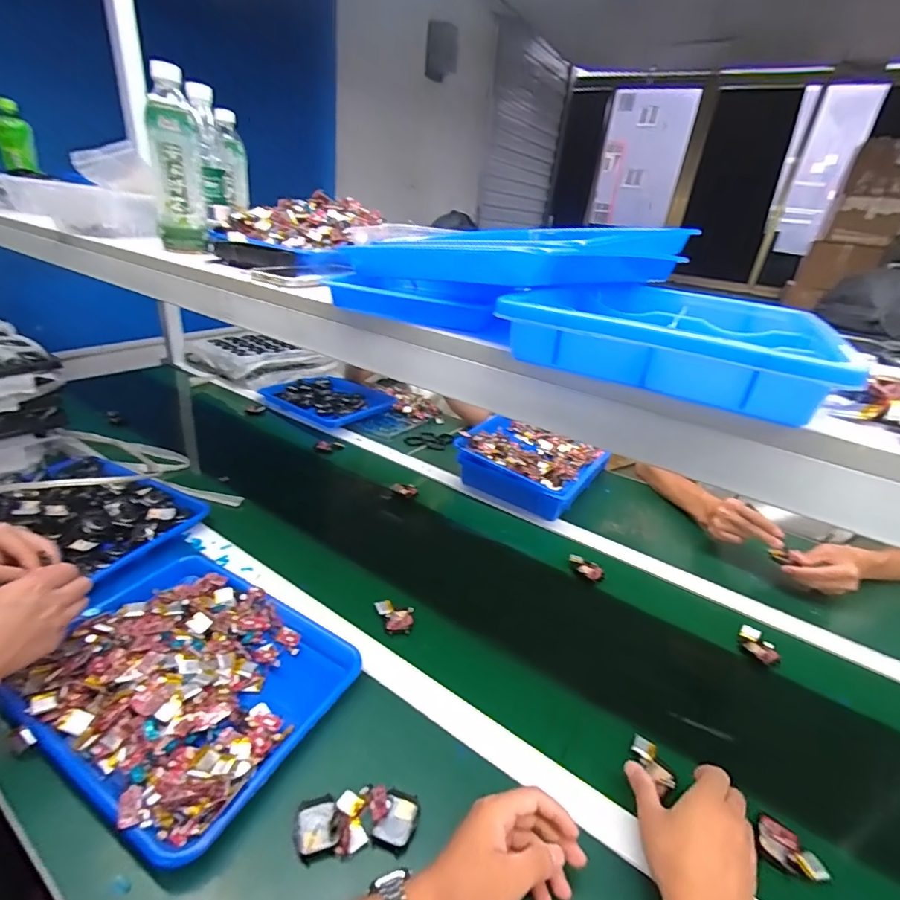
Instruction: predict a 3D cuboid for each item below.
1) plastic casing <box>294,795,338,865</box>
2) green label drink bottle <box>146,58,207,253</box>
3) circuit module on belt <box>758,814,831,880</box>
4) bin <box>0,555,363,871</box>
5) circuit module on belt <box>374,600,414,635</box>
[{"bbox_3d":[-0.123,0.347,0.432,0.036,0.017,0.047,-1,28,-15],"label":"plastic casing"},{"bbox_3d":[-0.373,-0.388,0.643,0.063,0.206,0.063,-8,30,-26],"label":"green label drink bottle"},{"bbox_3d":[0.326,0.383,0.450,0.034,0.017,0.056,-14,33,-35],"label":"circuit module on belt"},{"bbox_3d":[-0.312,0.246,0.545,0.359,0.061,0.249,20,30,25],"label":"bin"},{"bbox_3d":[-0.079,0.233,0.655,0.054,0.016,0.044,6,27,0],"label":"circuit module on belt"}]

